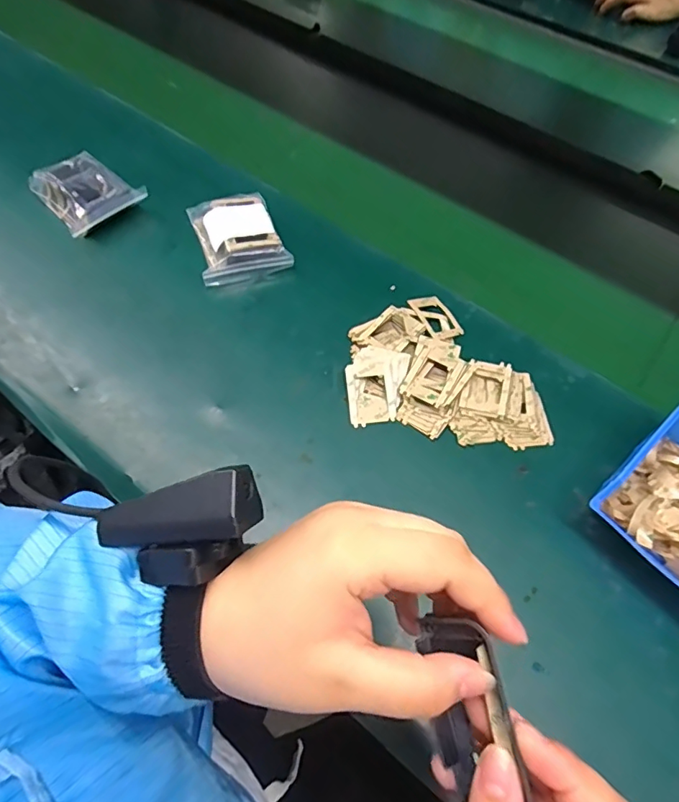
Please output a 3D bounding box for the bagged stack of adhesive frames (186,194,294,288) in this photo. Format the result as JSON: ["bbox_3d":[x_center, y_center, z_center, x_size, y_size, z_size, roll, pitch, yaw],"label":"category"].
[{"bbox_3d":[-0.108,-0.172,0.507,0.086,0.030,0.098,-20,65,-12],"label":"bagged stack of adhesive frames"}]

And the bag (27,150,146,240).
[{"bbox_3d":[-0.272,-0.227,0.530,0.088,0.036,0.098,-38,69,-20],"label":"bag"}]

